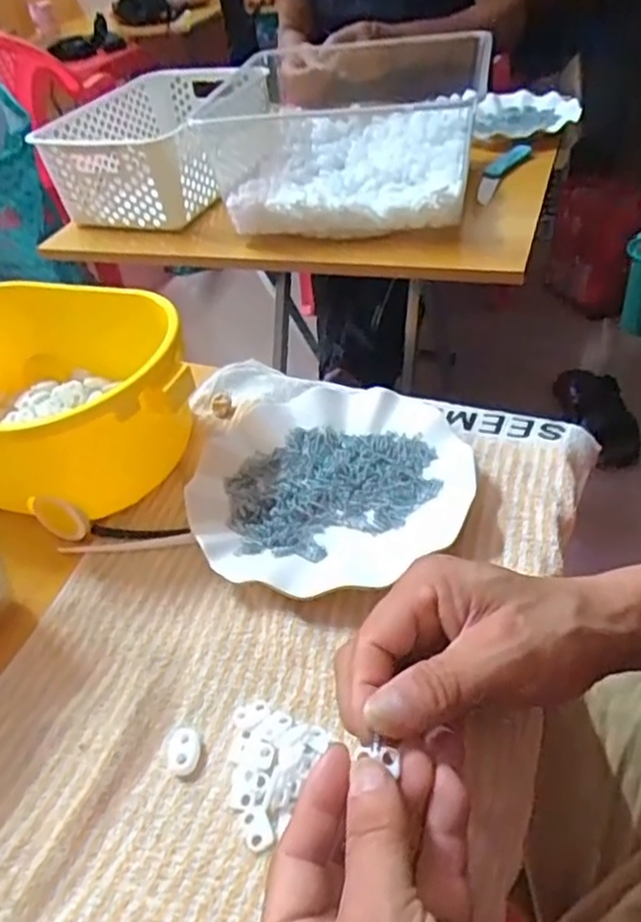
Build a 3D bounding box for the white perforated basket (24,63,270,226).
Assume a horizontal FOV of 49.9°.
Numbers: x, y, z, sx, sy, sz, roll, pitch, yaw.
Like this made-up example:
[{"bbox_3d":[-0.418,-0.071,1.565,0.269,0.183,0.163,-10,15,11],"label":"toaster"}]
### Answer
[{"bbox_3d":[-0.207,-0.428,0.927,0.220,0.105,0.306,7,44,17],"label":"white perforated basket"}]

